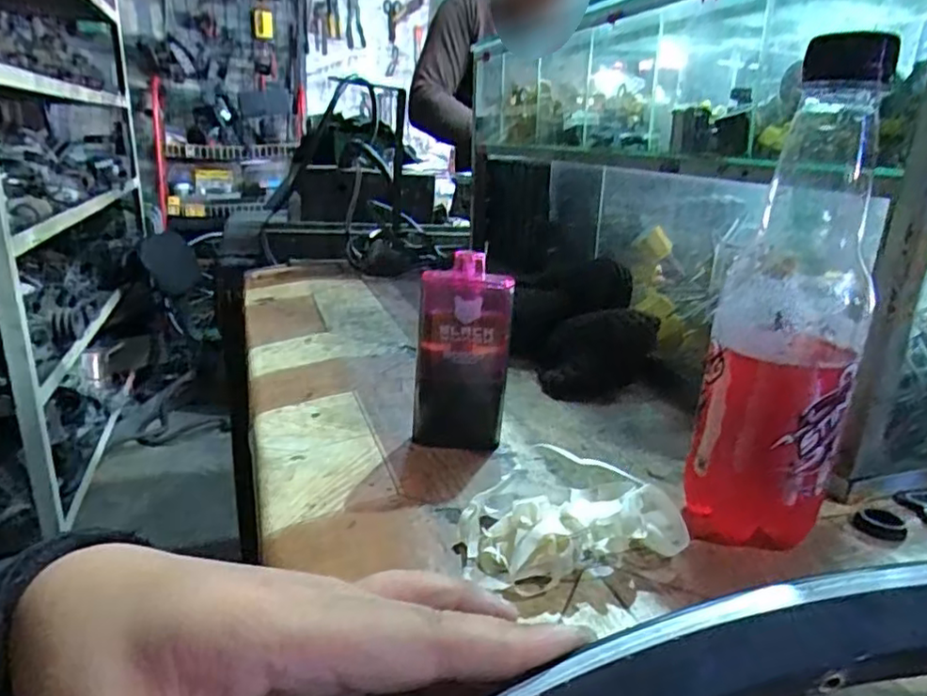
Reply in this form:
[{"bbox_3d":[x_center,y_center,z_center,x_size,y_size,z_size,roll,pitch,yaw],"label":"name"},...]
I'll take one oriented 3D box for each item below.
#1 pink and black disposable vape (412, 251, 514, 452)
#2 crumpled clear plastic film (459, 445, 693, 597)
[{"bbox_3d":[-0.001,0.004,0.328,0.047,0.099,0.018,2,18,-5],"label":"pink and black disposable vape"},{"bbox_3d":[0.042,0.068,0.255,0.087,0.032,0.056,-5,20,-23],"label":"crumpled clear plastic film"}]

